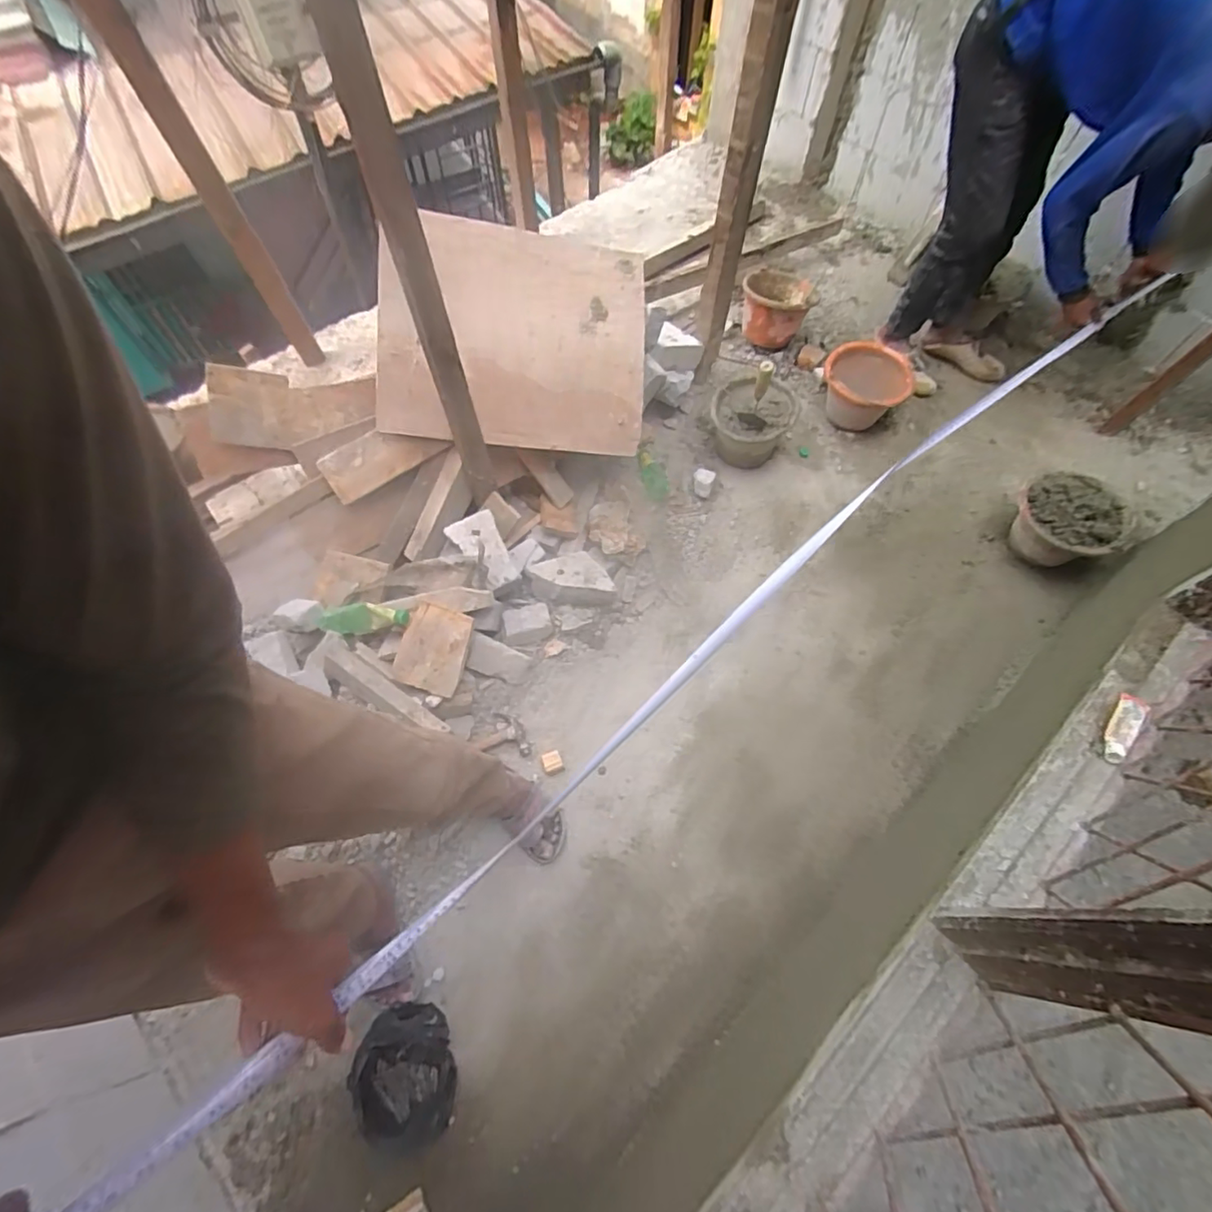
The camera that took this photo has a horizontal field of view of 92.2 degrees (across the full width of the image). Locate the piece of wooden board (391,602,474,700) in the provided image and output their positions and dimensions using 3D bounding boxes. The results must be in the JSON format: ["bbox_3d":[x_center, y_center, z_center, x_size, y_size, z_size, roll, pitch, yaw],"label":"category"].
[{"bbox_3d":[-0.394,0.098,1.330,0.144,0.011,0.186,16,81,-2],"label":"piece of wooden board"}]

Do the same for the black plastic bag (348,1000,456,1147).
[{"bbox_3d":[-0.356,0.821,1.024,0.165,0.126,0.199,-9,63,-7],"label":"black plastic bag"}]

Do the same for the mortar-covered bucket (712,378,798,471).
[{"bbox_3d":[0.428,-0.548,1.724,0.229,0.179,0.250,25,65,11],"label":"mortar-covered bucket"}]

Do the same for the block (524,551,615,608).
[{"bbox_3d":[-0.088,-0.073,1.501,0.226,0.059,0.148,0,63,-2],"label":"block"}]

